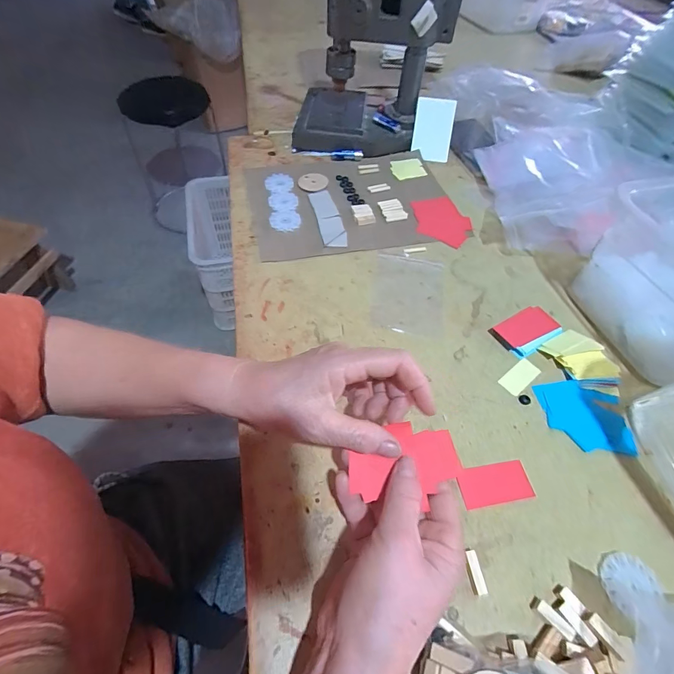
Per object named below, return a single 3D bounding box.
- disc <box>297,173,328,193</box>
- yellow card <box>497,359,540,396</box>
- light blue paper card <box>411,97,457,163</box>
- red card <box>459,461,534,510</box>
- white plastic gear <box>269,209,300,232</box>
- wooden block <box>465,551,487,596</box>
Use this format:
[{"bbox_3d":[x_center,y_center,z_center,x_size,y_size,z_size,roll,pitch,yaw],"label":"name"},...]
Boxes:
[{"bbox_3d":[-0.034,-0.223,0.533,0.040,0.004,0.048,26,57,15],"label":"disc"},{"bbox_3d":[0.181,0.039,0.364,0.045,0.004,0.021,-32,62,-23],"label":"yellow card"},{"bbox_3d":[0.152,-0.329,0.586,0.059,0.090,0.010,10,10,16],"label":"light blue paper card"},{"bbox_3d":[0.129,0.120,0.302,0.060,0.004,0.030,-7,55,-8],"label":"red card"},{"bbox_3d":[-0.068,-0.154,0.483,0.040,0.004,0.041,-12,56,-12],"label":"white plastic gear"},{"bbox_3d":[0.099,0.167,0.263,0.008,0.007,0.026,-5,54,-7],"label":"wooden block"}]

